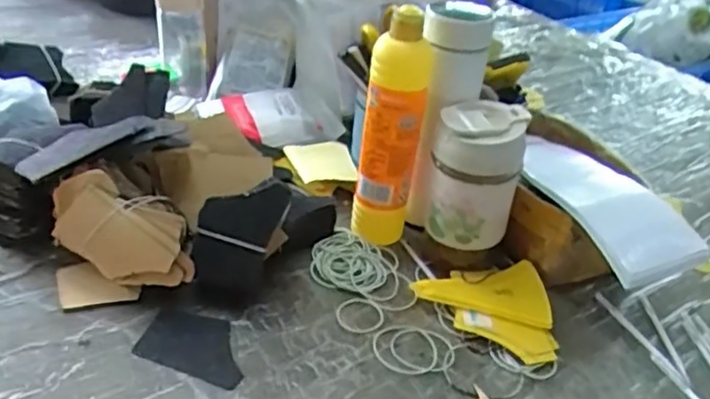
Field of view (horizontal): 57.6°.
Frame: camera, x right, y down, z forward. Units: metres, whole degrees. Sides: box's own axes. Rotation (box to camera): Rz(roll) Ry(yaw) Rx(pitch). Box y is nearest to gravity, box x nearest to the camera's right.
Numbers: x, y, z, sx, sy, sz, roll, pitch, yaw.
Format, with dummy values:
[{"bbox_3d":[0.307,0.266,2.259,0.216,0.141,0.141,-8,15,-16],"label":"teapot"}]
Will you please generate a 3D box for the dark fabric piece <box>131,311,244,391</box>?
[{"bbox_3d":[-0.128,0.118,0.527,0.095,0.004,0.060,15,35,15],"label":"dark fabric piece"}]

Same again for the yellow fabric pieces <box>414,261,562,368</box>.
[{"bbox_3d":[0.130,0.102,0.587,0.122,0.013,0.114,-7,35,-18],"label":"yellow fabric pieces"}]

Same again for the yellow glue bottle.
[{"bbox_3d":[0.033,-0.061,0.613,0.058,0.223,0.045,10,34,7],"label":"yellow glue bottle"}]

